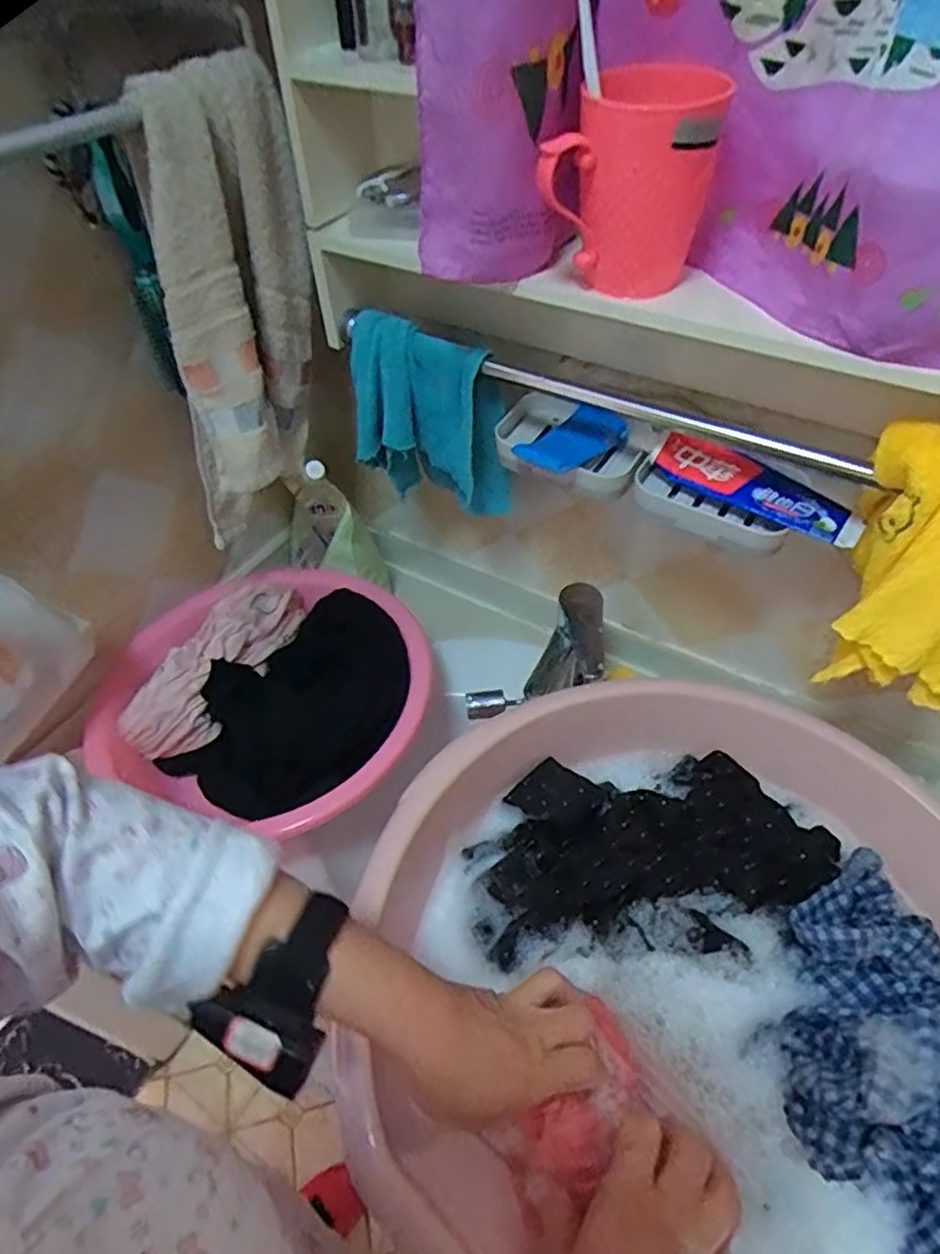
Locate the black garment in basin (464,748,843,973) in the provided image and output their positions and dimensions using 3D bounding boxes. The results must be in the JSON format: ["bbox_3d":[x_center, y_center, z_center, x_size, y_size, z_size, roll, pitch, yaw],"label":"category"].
[{"bbox_3d":[0.142,0.175,0.552,0.271,0.060,0.148,-6,49,-4],"label":"black garment in basin"}]

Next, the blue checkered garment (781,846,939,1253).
[{"bbox_3d":[0.282,0.261,0.451,0.124,0.082,0.239,10,50,10],"label":"blue checkered garment"}]

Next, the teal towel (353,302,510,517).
[{"bbox_3d":[-0.042,-0.186,0.645,0.144,0.172,0.061,15,51,14],"label":"teal towel"}]

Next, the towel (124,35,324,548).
[{"bbox_3d":[-0.202,-0.250,0.596,0.077,0.352,0.141,18,52,17],"label":"towel"}]

